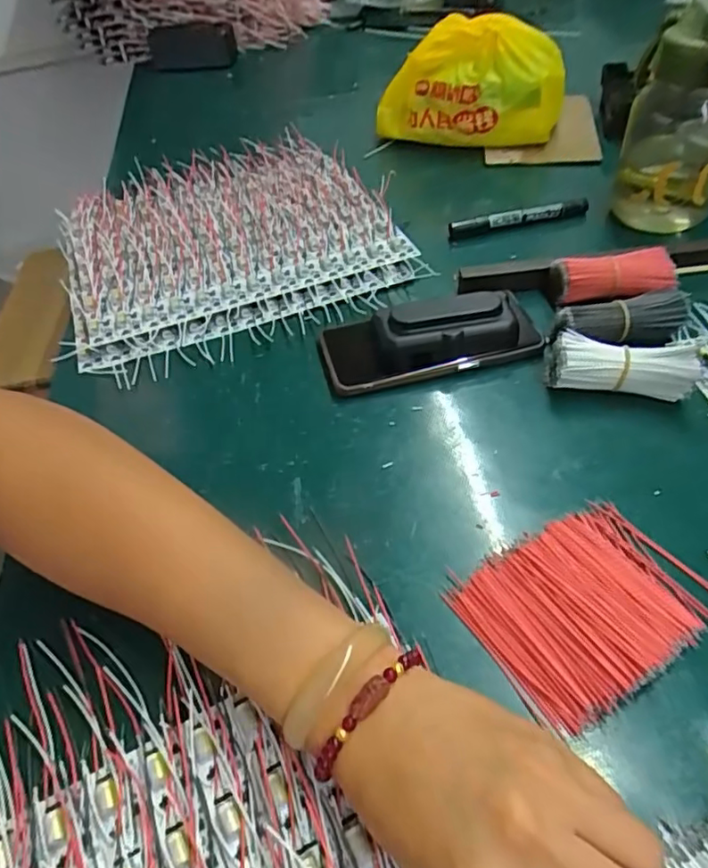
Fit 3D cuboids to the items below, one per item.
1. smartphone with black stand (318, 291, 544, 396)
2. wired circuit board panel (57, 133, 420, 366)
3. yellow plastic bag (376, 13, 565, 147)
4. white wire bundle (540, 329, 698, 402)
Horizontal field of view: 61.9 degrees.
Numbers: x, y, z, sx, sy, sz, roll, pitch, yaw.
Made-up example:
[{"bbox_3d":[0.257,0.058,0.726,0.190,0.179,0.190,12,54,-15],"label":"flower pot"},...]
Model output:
[{"bbox_3d":[0.055,-0.080,0.451,0.156,0.042,0.069,-13,48,-6],"label":"smartphone with black stand"},{"bbox_3d":[-0.130,-0.198,0.589,0.301,0.034,0.300,-19,49,-12],"label":"wired circuit board panel"},{"bbox_3d":[0.125,-0.375,0.631,0.193,0.109,0.068,-2,48,4],"label":"yellow plastic bag"},{"bbox_3d":[0.184,-0.048,0.410,0.093,0.040,0.040,9,50,13],"label":"white wire bundle"}]

